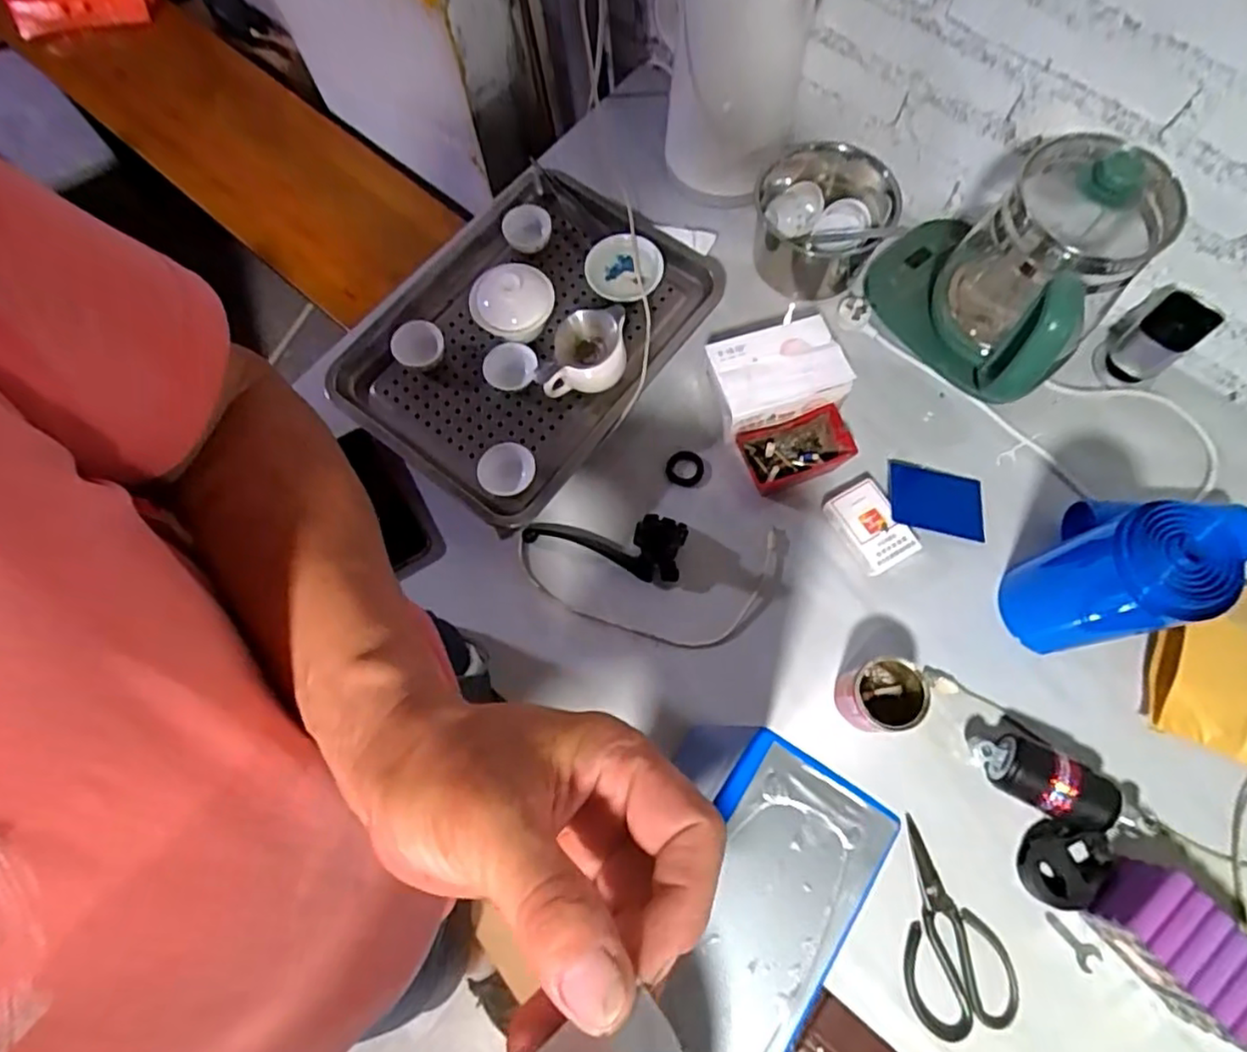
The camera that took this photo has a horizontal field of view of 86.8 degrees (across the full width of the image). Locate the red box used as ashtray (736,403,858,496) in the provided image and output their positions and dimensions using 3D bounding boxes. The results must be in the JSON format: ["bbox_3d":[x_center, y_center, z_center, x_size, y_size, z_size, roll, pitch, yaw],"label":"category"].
[{"bbox_3d":[0.183,-0.080,0.700,0.105,0.041,0.068,-21,73,-5],"label":"red box used as ashtray"}]

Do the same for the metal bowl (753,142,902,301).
[{"bbox_3d":[0.224,-0.349,0.749,0.135,0.101,0.132,-1,72,2],"label":"metal bowl"}]

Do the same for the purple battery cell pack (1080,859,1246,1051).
[{"bbox_3d":[0.451,0.342,0.537,0.068,0.066,0.114,-38,75,-10],"label":"purple battery cell pack"}]

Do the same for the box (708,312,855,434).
[{"bbox_3d":[0.159,-0.156,0.700,0.126,0.066,0.090,-16,72,-3],"label":"box"}]

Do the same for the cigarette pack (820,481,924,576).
[{"bbox_3d":[0.252,0.001,0.672,0.059,0.020,0.088,-30,74,-8],"label":"cigarette pack"}]

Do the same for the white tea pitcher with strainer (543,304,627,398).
[{"bbox_3d":[-0.041,-0.179,0.694,0.087,0.069,0.073,-4,72,0],"label":"white tea pitcher with strainer"}]

